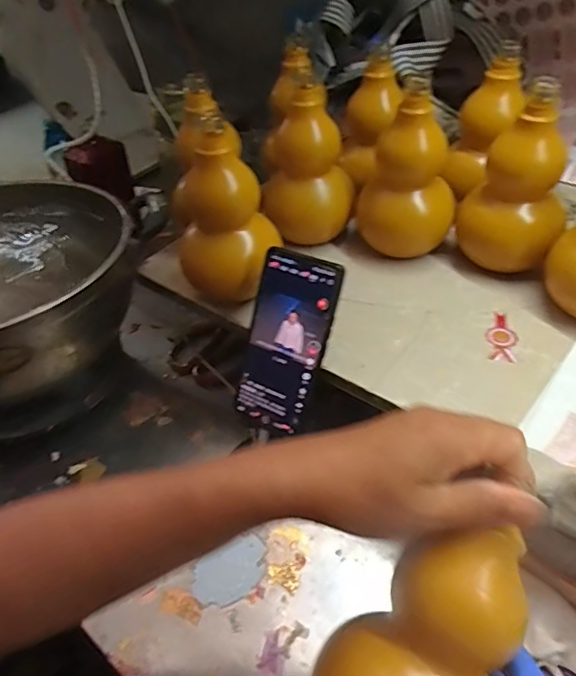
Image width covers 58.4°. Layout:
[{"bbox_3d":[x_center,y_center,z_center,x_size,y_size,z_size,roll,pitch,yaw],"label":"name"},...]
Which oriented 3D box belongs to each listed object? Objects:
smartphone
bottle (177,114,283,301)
[{"bbox_3d":[-0.003,0.008,0.462,0.073,0.166,0.010,23,17,27],"label":"smartphone"},{"bbox_3d":[-0.059,-0.118,0.476,0.092,0.146,0.087,-10,45,-1],"label":"bottle"}]

